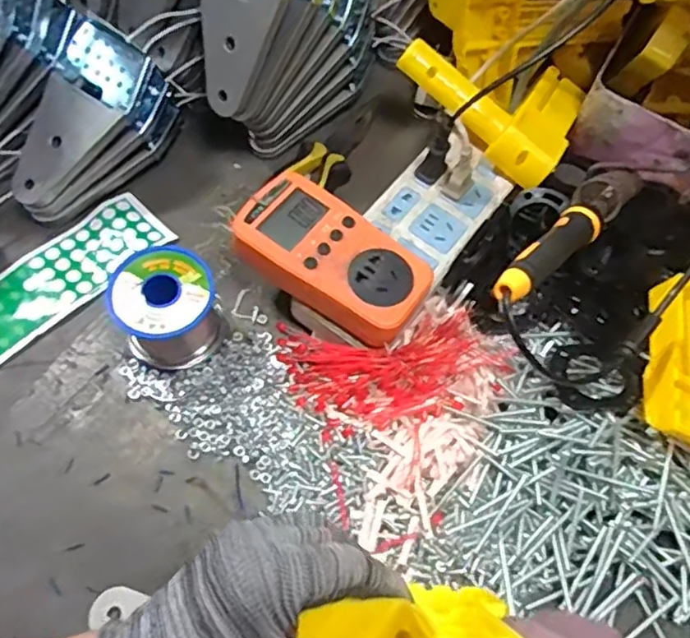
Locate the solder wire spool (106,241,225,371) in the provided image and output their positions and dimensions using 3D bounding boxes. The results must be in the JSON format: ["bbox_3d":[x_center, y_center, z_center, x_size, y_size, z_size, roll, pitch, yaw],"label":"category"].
[{"bbox_3d":[-0.116,-0.005,0.404,0.066,0.061,0.064,-39,72,-21],"label":"solder wire spool"}]

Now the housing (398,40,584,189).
[{"bbox_3d":[0.127,-0.186,0.486,0.142,0.043,0.116,37,66,14],"label":"housing"}]

